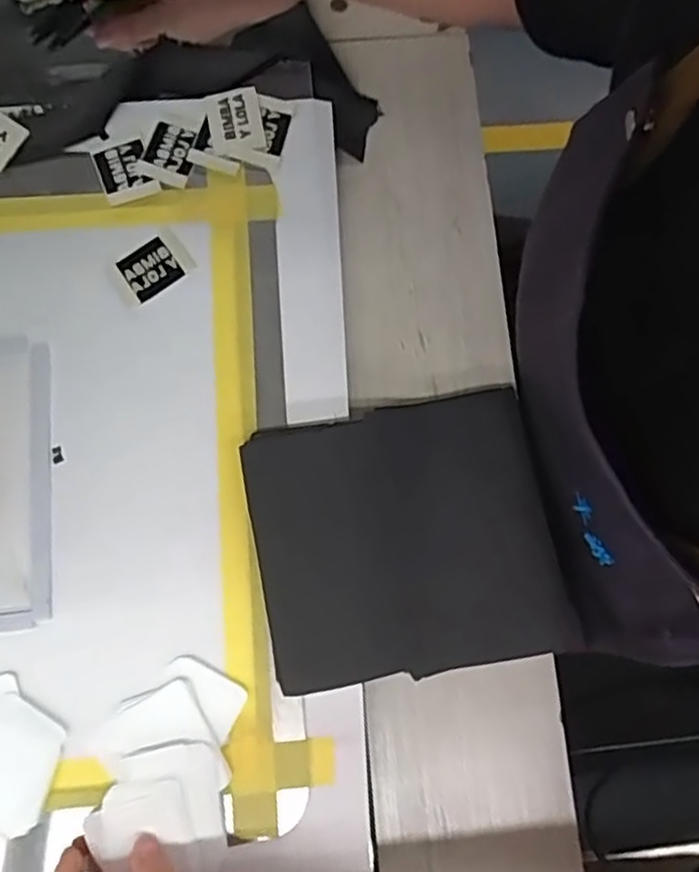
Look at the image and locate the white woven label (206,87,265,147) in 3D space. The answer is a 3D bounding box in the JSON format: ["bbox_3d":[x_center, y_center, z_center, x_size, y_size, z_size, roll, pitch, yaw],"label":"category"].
[{"bbox_3d":[-0.075,-0.208,0.446,0.034,0.004,0.046,-12,80,-6],"label":"white woven label"}]

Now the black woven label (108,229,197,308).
[{"bbox_3d":[-0.124,-0.106,0.425,0.049,0.004,0.034,-34,80,-7],"label":"black woven label"}]

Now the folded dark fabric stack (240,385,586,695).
[{"bbox_3d":[0.032,0.058,0.390,0.167,0.019,0.152,-11,78,-2],"label":"folded dark fabric stack"}]

